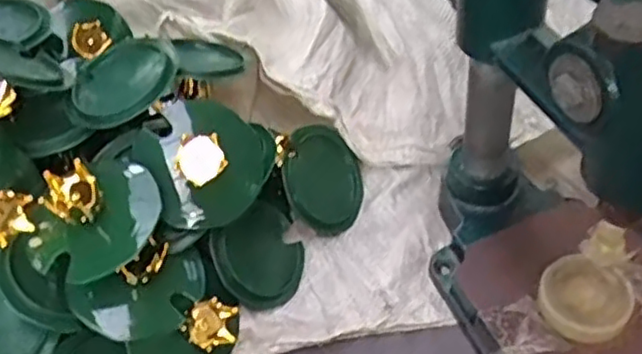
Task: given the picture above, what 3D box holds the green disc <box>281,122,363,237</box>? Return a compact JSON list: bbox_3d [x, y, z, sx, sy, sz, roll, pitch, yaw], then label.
[{"bbox_3d":[0.002,0.001,0.467,0.071,0.009,0.074,17,64,-37],"label":"green disc"}]

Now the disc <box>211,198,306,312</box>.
[{"bbox_3d":[-0.039,0.053,0.435,0.064,0.009,0.070,28,49,-37],"label":"disc"}]

